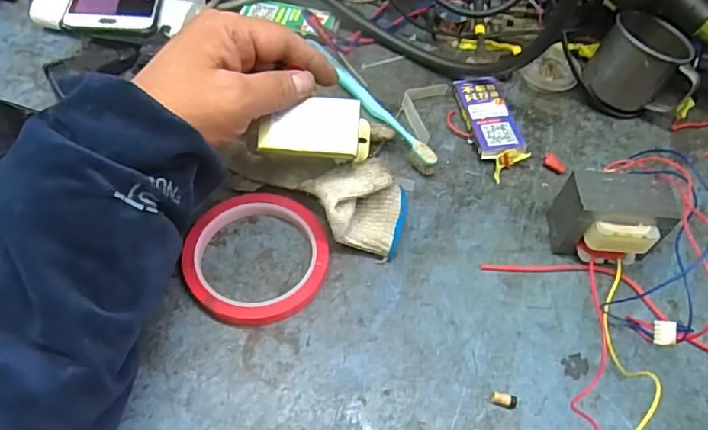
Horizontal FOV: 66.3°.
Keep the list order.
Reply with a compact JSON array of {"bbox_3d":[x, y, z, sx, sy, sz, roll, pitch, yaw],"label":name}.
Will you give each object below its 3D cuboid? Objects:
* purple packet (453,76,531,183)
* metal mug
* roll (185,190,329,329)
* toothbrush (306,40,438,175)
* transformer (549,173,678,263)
[{"bbox_3d":[0.119,-0.079,0.463,0.044,0.019,0.107,-6,57,-8],"label":"purple packet"},{"bbox_3d":[0.254,-0.127,0.473,0.084,0.066,0.067,35,61,18],"label":"metal mug"},{"bbox_3d":[-0.067,0.028,0.379,0.096,0.013,0.099,2,56,-3],"label":"roll"},{"bbox_3d":[0.009,-0.098,0.464,0.017,0.021,0.178,-28,62,-20],"label":"toothbrush"},{"bbox_3d":[0.182,0.006,0.386,0.068,0.058,0.055,7,56,1],"label":"transformer"}]

